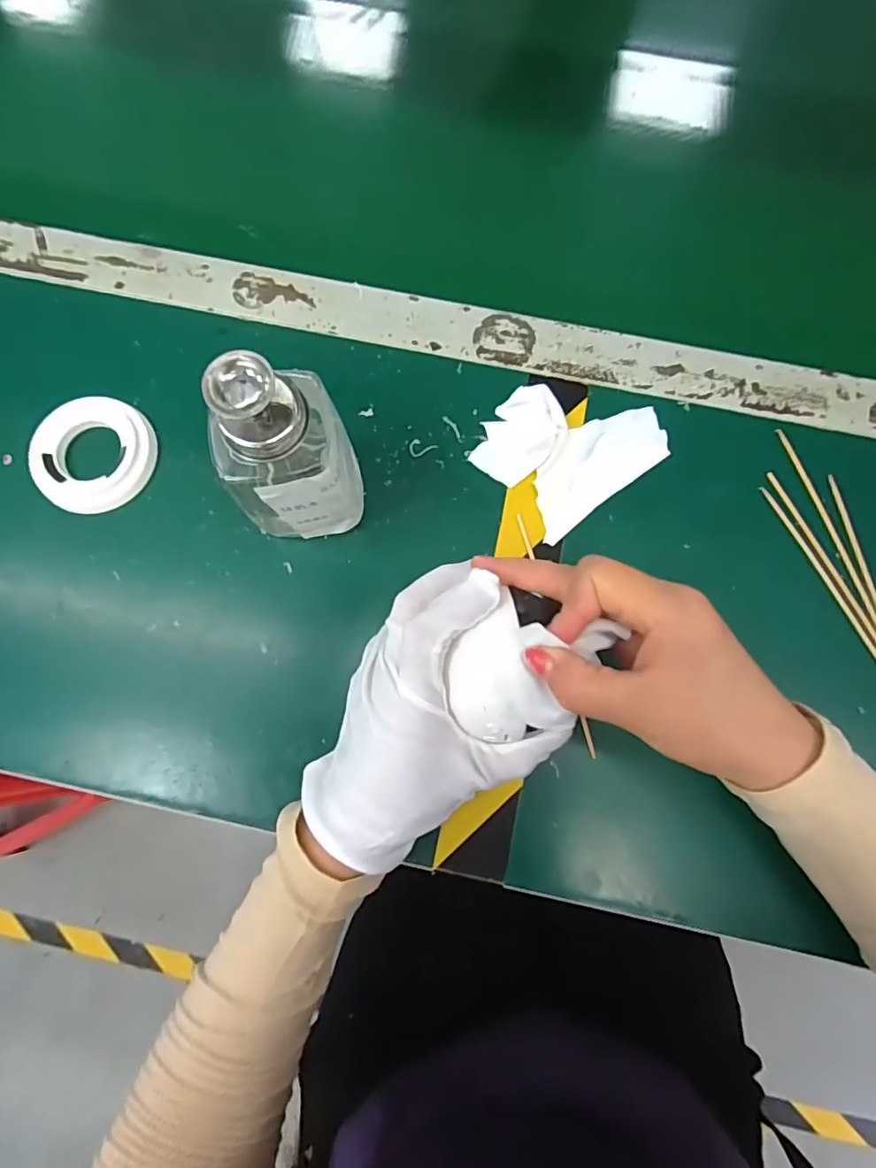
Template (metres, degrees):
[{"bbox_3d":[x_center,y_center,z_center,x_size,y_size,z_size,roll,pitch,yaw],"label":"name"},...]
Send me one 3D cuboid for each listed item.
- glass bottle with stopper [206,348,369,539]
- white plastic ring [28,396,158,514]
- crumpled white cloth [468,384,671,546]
[{"bbox_3d":[-0.071,-0.061,0.269,0.059,0.121,0.047,-23,78,-5],"label":"glass bottle with stopper"},{"bbox_3d":[-0.211,-0.079,0.329,0.070,0.012,0.069,0,77,0],"label":"white plastic ring"},{"bbox_3d":[0.081,-0.088,0.327,0.101,0.018,0.084,-37,79,-8],"label":"crumpled white cloth"}]

